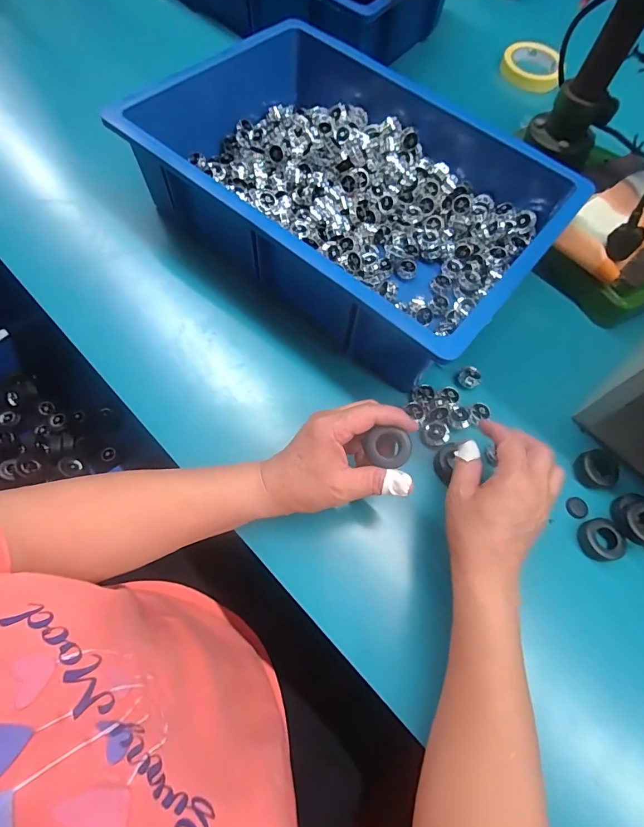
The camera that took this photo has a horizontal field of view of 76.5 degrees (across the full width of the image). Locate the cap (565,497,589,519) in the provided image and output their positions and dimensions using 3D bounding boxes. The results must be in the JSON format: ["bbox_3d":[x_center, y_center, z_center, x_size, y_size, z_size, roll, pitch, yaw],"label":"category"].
[{"bbox_3d":[0.254,0.094,0.406,0.022,0.005,0.021,1,67,-2],"label":"cap"}]

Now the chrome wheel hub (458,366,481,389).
[{"bbox_3d":[0.161,-0.039,0.443,0.022,0.015,0.018,32,69,10],"label":"chrome wheel hub"}]

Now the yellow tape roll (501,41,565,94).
[{"bbox_3d":[0.371,-0.615,0.719,0.104,0.026,0.103,1,67,-2],"label":"yellow tape roll"}]

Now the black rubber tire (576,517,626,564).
[{"bbox_3d":[0.263,0.119,0.385,0.033,0.016,0.038,-14,68,-8],"label":"black rubber tire"}]

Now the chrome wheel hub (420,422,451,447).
[{"bbox_3d":[0.114,0.021,0.409,0.027,0.010,0.024,-19,69,-10],"label":"chrome wheel hub"}]

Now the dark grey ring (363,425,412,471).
[{"bbox_3d":[0.054,0.028,0.337,0.038,0.012,0.030,-3,67,-4],"label":"dark grey ring"}]

